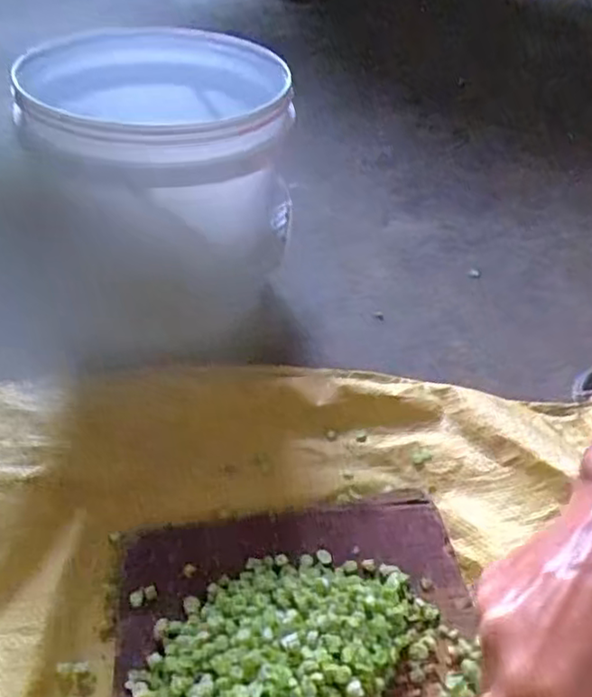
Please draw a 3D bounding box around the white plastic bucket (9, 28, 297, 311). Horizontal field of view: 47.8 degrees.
[{"bbox_3d":[-0.112,-0.134,0.592,0.207,0.224,0.212,3,42,-3],"label":"white plastic bucket"}]

